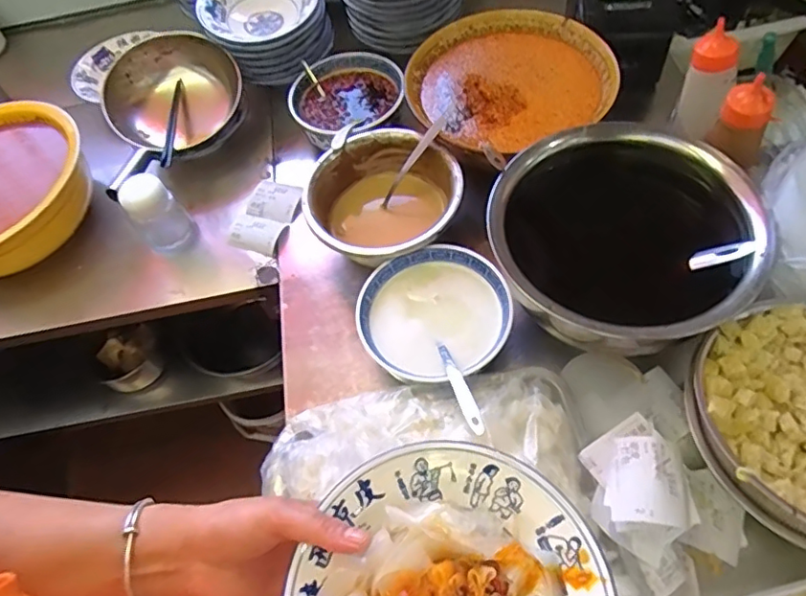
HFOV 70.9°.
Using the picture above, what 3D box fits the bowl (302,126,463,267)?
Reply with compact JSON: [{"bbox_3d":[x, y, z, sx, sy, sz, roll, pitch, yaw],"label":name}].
[{"bbox_3d":[-0.025,-0.130,0.793,0.206,0.102,0.204,-2,58,4],"label":"bowl"}]

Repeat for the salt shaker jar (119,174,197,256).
[{"bbox_3d":[-0.364,-0.126,0.843,0.070,0.104,0.074,-2,58,4],"label":"salt shaker jar"}]

